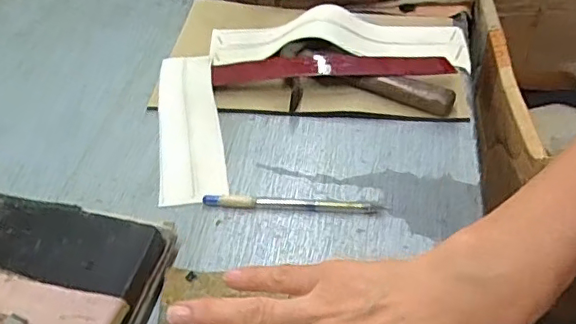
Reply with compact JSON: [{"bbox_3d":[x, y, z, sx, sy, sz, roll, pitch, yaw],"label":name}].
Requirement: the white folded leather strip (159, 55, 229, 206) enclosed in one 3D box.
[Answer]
[{"bbox_3d":[-0.091,-0.040,0.519,0.053,0.015,0.192,-7,45,-6],"label":"white folded leather strip"}]

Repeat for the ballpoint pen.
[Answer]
[{"bbox_3d":[0.002,0.032,0.447,0.135,0.007,0.012,2,45,3],"label":"ballpoint pen"}]

